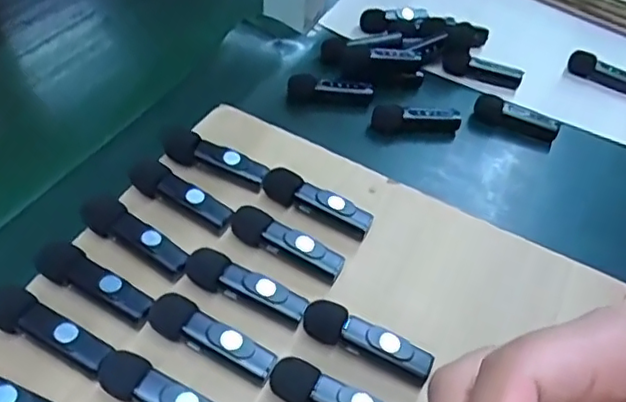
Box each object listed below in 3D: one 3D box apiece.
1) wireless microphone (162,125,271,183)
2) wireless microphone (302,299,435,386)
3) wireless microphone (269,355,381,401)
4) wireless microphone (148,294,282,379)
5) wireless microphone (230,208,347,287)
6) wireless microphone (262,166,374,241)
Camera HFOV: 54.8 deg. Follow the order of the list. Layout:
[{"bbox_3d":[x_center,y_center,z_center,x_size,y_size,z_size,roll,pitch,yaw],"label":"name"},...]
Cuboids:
[{"bbox_3d":[-0.059,-0.026,0.359,0.066,0.016,0.017,17,47,10],"label":"wireless microphone"},{"bbox_3d":[0.026,0.068,0.292,0.064,0.016,0.016,22,48,14],"label":"wireless microphone"},{"bbox_3d":[0.011,0.090,0.270,0.063,0.014,0.017,20,48,13],"label":"wireless microphone"},{"bbox_3d":[-0.047,0.062,0.283,0.063,0.012,0.017,21,48,13],"label":"wireless microphone"},{"bbox_3d":[-0.015,0.023,0.323,0.064,0.016,0.016,24,49,16],"label":"wireless microphone"},{"bbox_3d":[0.002,0.001,0.346,0.066,0.016,0.014,24,49,16],"label":"wireless microphone"}]

